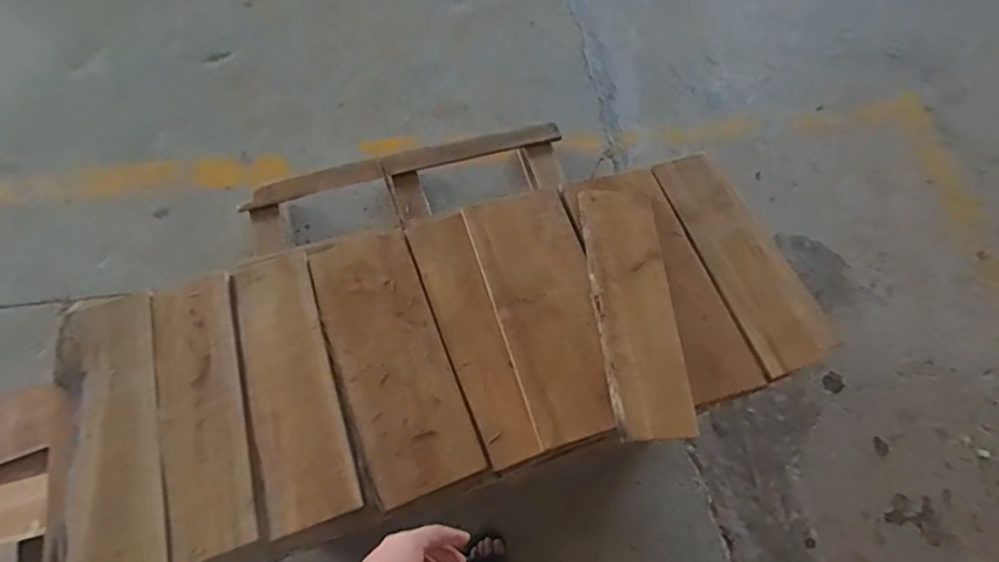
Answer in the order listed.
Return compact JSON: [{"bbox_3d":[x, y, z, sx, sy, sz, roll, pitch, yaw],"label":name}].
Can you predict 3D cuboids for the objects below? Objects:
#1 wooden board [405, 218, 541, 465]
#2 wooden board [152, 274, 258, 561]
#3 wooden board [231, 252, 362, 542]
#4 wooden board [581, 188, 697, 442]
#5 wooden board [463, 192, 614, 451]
[{"bbox_3d":[-0.054,0.086,0.996,0.107,0.016,0.488,-16,65,-8],"label":"wooden board"},{"bbox_3d":[-0.515,0.214,0.935,0.135,0.021,0.476,-16,65,-8],"label":"wooden board"},{"bbox_3d":[-0.369,0.171,0.946,0.144,0.015,0.480,-18,65,-9],"label":"wooden board"},{"bbox_3d":[0.244,0.033,1.000,0.139,0.029,0.497,-1,64,-1],"label":"wooden board"},{"bbox_3d":[0.084,0.043,1.005,0.183,0.021,0.484,-12,64,-6],"label":"wooden board"}]

